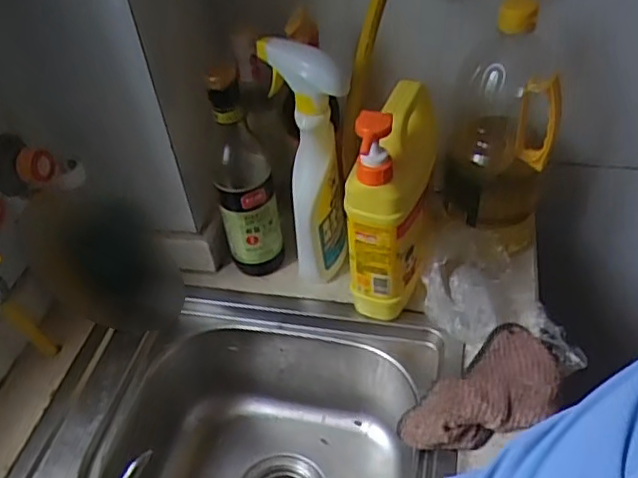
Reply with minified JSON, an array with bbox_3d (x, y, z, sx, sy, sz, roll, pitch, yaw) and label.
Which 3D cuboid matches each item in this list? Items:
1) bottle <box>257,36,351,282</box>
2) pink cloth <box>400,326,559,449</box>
[{"bbox_3d":[-0.005,-0.071,0.667,0.070,0.274,0.086,-12,45,-6],"label":"bottle"},{"bbox_3d":[0.166,0.146,0.595,0.183,0.035,0.085,-33,50,-25],"label":"pink cloth"}]

